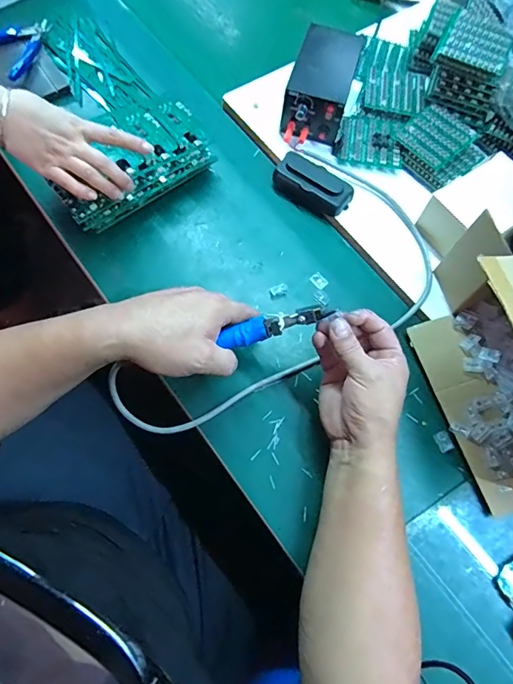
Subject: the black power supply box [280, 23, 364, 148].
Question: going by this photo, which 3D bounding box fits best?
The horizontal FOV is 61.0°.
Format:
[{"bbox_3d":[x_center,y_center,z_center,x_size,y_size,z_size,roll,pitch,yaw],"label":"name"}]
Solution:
[{"bbox_3d":[0.089,-0.350,0.601,0.082,0.078,0.147,18,70,6],"label":"black power supply box"}]

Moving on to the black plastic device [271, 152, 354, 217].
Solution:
[{"bbox_3d":[0.075,-0.208,0.587,0.103,0.027,0.053,37,71,9],"label":"black plastic device"}]

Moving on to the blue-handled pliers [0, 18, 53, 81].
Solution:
[{"bbox_3d":[-0.356,-0.445,0.649,0.103,0.019,0.120,34,71,8],"label":"blue-handled pliers"}]

